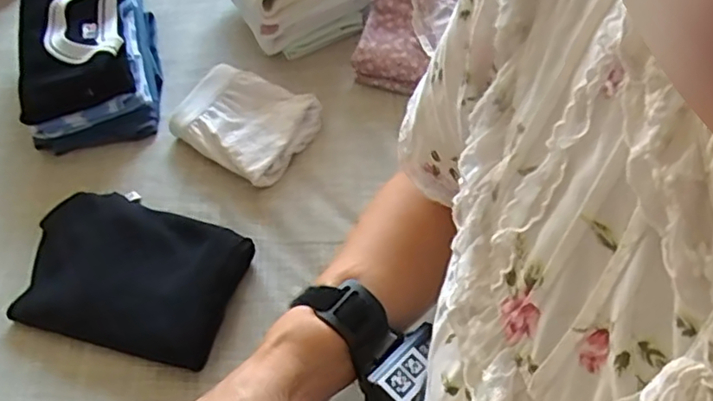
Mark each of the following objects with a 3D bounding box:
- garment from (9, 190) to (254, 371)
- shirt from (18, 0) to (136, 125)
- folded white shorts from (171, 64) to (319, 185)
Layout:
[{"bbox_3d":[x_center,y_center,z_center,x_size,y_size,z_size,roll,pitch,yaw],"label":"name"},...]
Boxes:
[{"bbox_3d":[-0.246,0.072,0.647,0.254,0.039,0.166,12,55,15],"label":"garment"},{"bbox_3d":[-0.382,-0.225,0.801,0.138,0.056,0.254,-18,54,-5],"label":"shirt"},{"bbox_3d":[-0.139,-0.100,0.756,0.163,0.042,0.125,26,60,23],"label":"folded white shorts"}]

